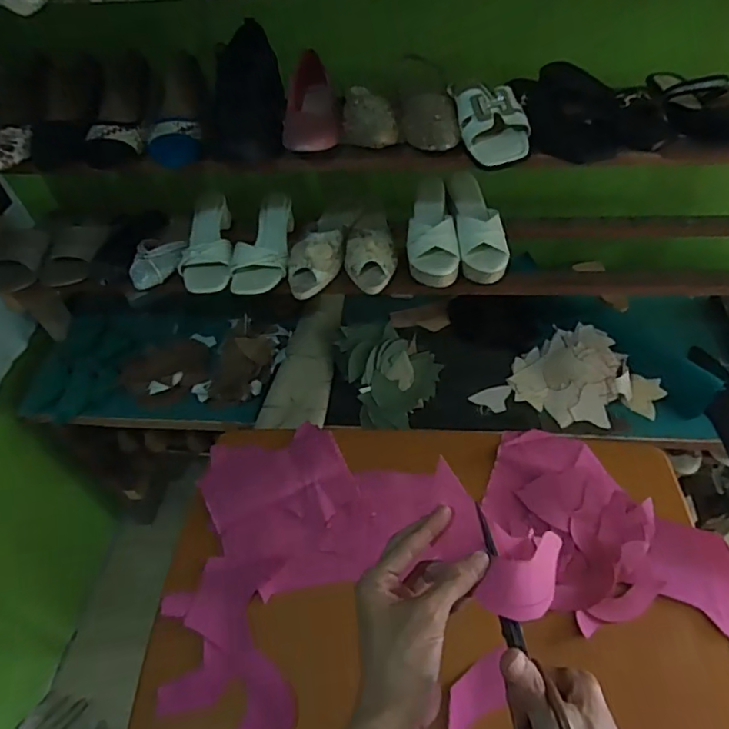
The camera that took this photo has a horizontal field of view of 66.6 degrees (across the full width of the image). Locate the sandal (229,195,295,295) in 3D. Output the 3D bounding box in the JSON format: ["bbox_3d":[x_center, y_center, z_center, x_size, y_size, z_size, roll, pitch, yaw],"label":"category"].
[{"bbox_3d":[-0.177,-0.210,0.968,0.093,0.053,0.198,-2,50,5],"label":"sandal"}]

